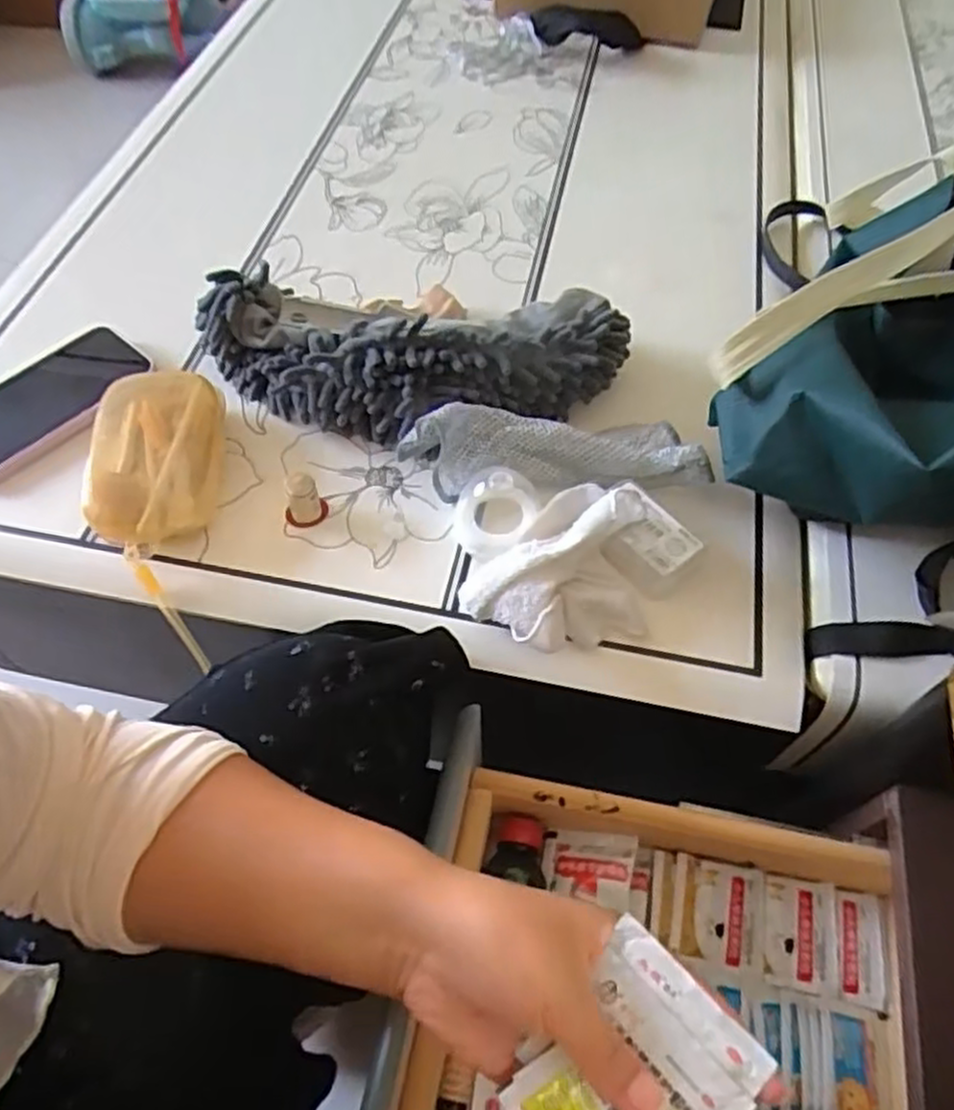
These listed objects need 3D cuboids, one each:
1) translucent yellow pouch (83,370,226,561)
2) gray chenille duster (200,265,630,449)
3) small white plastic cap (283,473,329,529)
[{"bbox_3d":[-0.233,-0.067,0.557,0.091,0.037,0.152,-5,57,-3],"label":"translucent yellow pouch"},{"bbox_3d":[-0.054,-0.147,0.581,0.320,0.073,0.132,5,58,4],"label":"gray chenille duster"},{"bbox_3d":[-0.121,-0.038,0.535,0.029,0.037,0.023,-18,59,-11],"label":"small white plastic cap"}]

